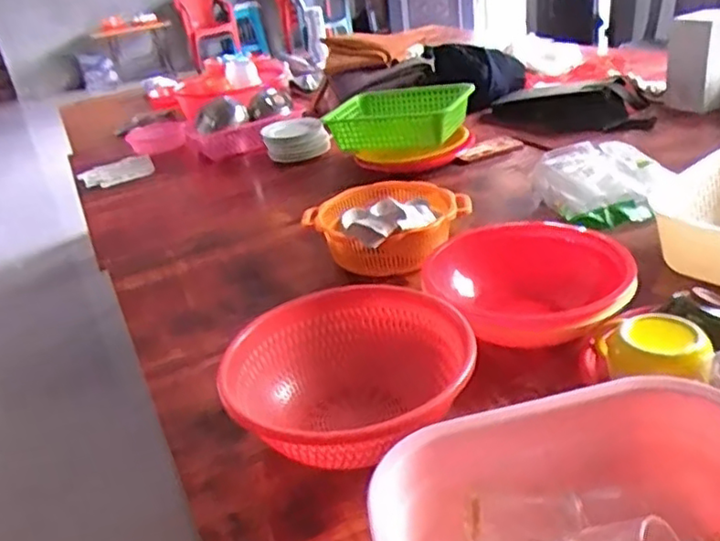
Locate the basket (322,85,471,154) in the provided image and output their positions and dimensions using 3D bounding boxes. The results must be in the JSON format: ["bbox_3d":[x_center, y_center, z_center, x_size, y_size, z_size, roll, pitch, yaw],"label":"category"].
[{"bbox_3d":[0.079,-0.347,1.487,0.339,0.088,0.192,1,29,16],"label":"basket"}]

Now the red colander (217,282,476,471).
[{"bbox_3d":[-0.012,0.122,0.702,0.252,0.093,0.261,-7,28,2],"label":"red colander"}]

